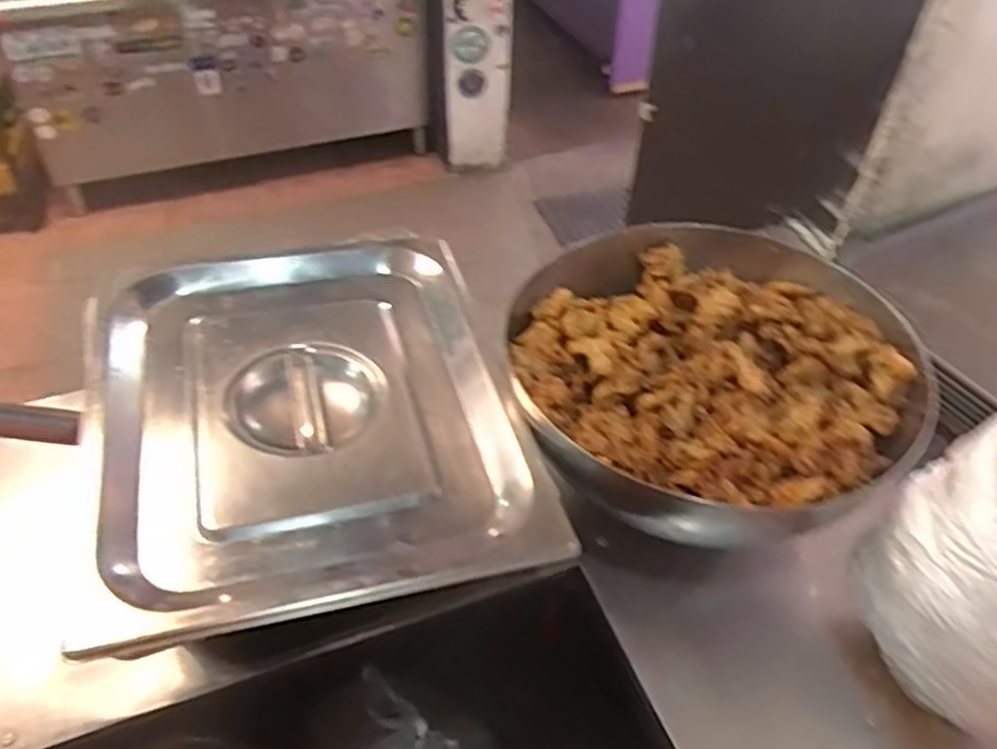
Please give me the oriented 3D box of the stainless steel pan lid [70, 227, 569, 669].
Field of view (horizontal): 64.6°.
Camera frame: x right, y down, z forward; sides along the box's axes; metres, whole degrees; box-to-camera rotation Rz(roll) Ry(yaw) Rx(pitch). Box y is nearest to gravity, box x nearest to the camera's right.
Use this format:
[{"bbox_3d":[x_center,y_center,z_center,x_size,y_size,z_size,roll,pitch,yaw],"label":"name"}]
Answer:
[{"bbox_3d":[-0.128,0.008,0.517,0.261,0.045,0.331,-11,46,-12],"label":"stainless steel pan lid"}]

